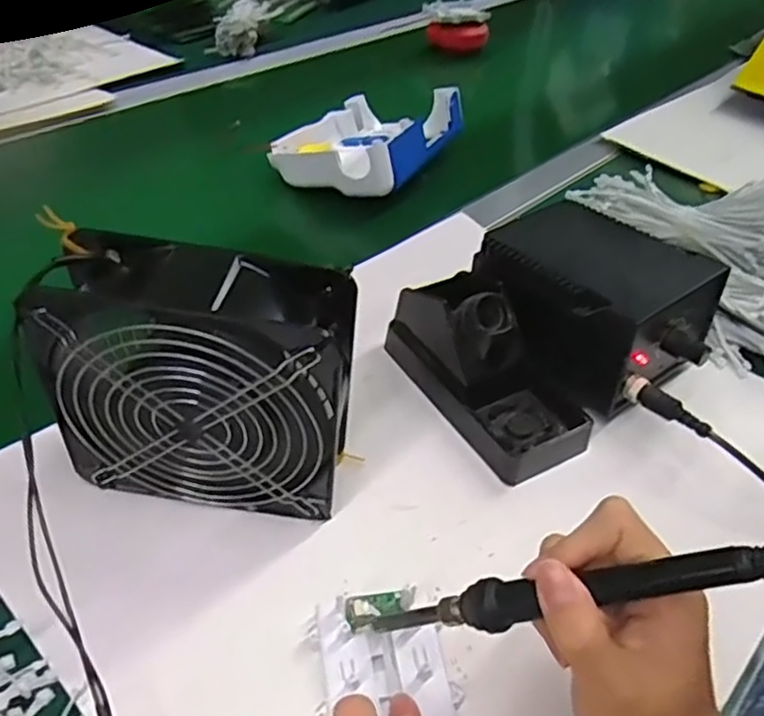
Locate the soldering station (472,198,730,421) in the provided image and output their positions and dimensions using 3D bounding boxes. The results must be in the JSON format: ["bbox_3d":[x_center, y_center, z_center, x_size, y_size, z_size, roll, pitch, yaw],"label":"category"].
[{"bbox_3d":[0.154,-0.043,0.512,0.127,0.086,0.163,-27,52,-31],"label":"soldering station"}]

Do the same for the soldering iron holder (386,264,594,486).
[{"bbox_3d":[0.077,0.001,0.477,0.086,0.077,0.158,-23,50,-28],"label":"soldering iron holder"}]

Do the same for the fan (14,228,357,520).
[{"bbox_3d":[-0.093,0.018,0.371,0.150,0.151,0.059,7,42,1],"label":"fan"}]

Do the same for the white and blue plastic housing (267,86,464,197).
[{"bbox_3d":[-0.015,-0.230,0.704,0.141,0.061,0.173,26,46,20],"label":"white and blue plastic housing"}]

